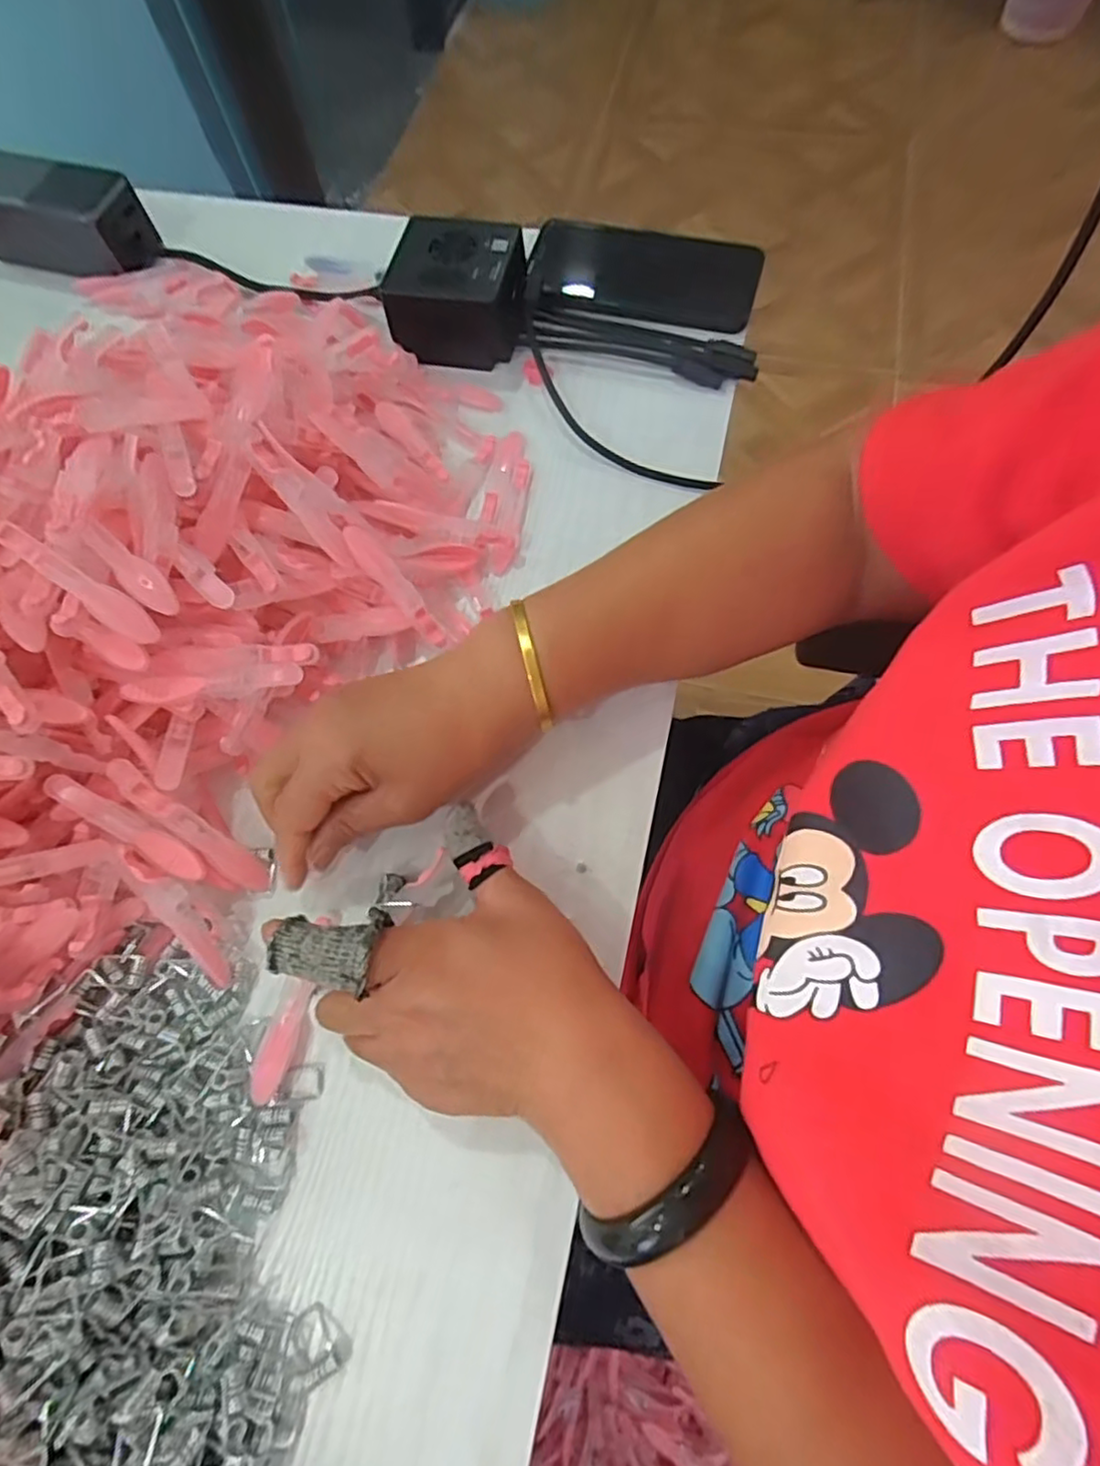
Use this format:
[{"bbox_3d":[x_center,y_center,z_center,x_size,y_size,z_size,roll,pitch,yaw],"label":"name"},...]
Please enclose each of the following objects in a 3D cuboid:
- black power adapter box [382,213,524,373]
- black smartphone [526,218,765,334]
[{"bbox_3d":[-0.058,-0.282,0.415,0.080,0.049,0.060,4,69,4],"label":"black power adapter box"},{"bbox_3d":[0.063,-0.313,0.441,0.153,0.009,0.081,9,70,6],"label":"black smartphone"}]

